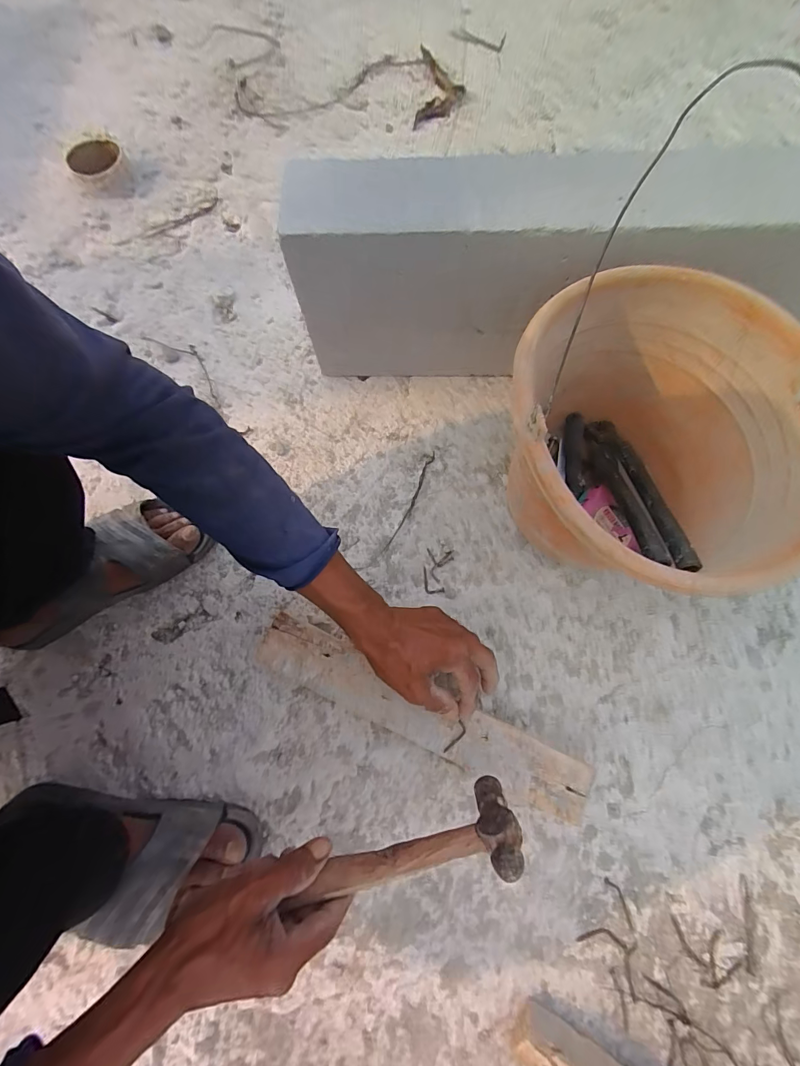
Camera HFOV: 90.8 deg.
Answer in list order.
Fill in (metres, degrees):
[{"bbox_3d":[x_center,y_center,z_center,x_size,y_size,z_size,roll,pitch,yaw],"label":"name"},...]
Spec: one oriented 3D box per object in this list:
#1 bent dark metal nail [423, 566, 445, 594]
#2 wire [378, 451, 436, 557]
[{"bbox_3d":[0.034,0.059,0.465,0.018,0.006,0.037,-37,77,-8],"label":"bent dark metal nail"},{"bbox_3d":[0.013,-0.039,0.492,0.011,0.004,0.152,25,77,8],"label":"wire"}]

